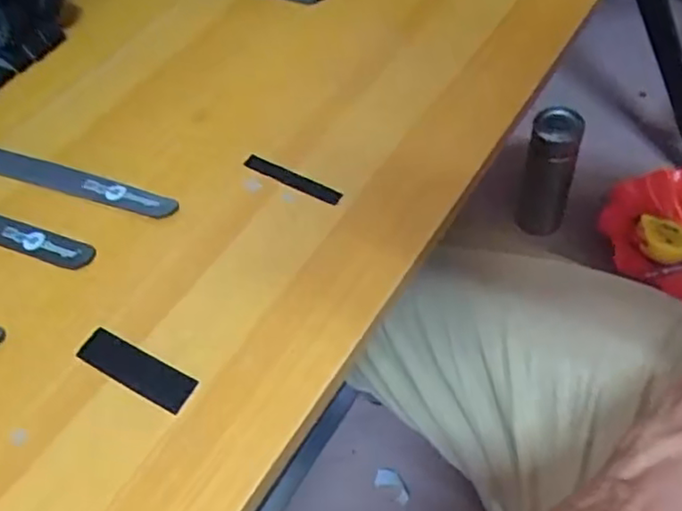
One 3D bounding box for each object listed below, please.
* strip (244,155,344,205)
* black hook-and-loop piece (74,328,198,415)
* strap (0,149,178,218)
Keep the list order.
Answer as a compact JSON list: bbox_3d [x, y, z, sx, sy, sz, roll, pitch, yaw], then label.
[{"bbox_3d":[-0.030,-0.047,0.388,0.069,0.004,0.012,27,60,24],"label":"strip"},{"bbox_3d":[-0.103,0.056,0.323,0.067,0.004,0.019,23,58,22],"label":"black hook-and-loop piece"},{"bbox_3d":[-0.185,-0.051,0.410,0.188,0.009,0.023,15,55,16],"label":"strap"}]

